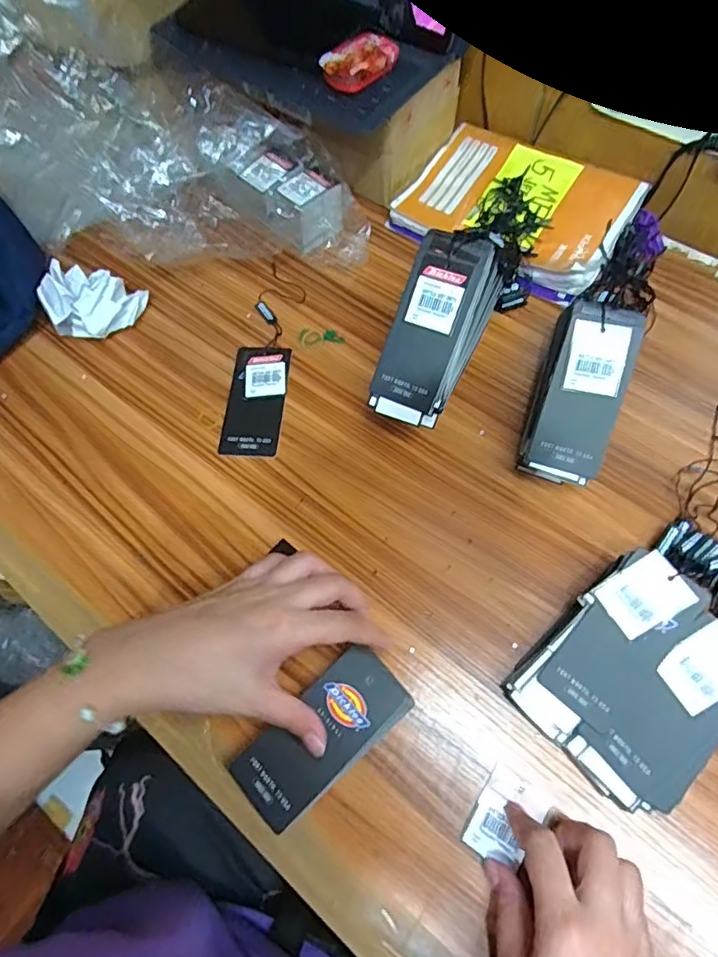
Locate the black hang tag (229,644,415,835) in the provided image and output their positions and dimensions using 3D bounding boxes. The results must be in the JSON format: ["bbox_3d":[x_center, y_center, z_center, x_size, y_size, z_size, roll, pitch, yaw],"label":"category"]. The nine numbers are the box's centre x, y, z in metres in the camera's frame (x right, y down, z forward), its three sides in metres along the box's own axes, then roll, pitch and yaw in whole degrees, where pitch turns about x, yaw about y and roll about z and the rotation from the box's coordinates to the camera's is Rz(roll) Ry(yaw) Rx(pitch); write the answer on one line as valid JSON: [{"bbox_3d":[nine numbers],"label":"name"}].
[{"bbox_3d":[-0.022,0.161,0.343,0.113,0.006,0.051,-40,69,-15],"label":"black hang tag"}]

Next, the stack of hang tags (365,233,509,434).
[{"bbox_3d":[0.058,-0.113,0.420,0.058,0.106,0.149,24,68,14],"label":"stack of hang tags"}]

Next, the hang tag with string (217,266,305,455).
[{"bbox_3d":[-0.083,-0.106,0.481,0.050,0.004,0.192,4,65,5],"label":"hang tag with string"}]

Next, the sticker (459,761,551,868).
[{"bbox_3d":[0.088,0.204,0.326,0.035,0.005,0.049,31,70,17],"label":"sticker"}]

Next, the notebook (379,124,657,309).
[{"bbox_3d":[0.153,-0.267,0.528,0.203,0.028,0.156,32,71,17],"label":"notebook"}]

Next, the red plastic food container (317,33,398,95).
[{"bbox_3d":[0.002,-0.355,0.463,0.069,0.016,0.039,-40,69,-15],"label":"red plastic food container"}]

